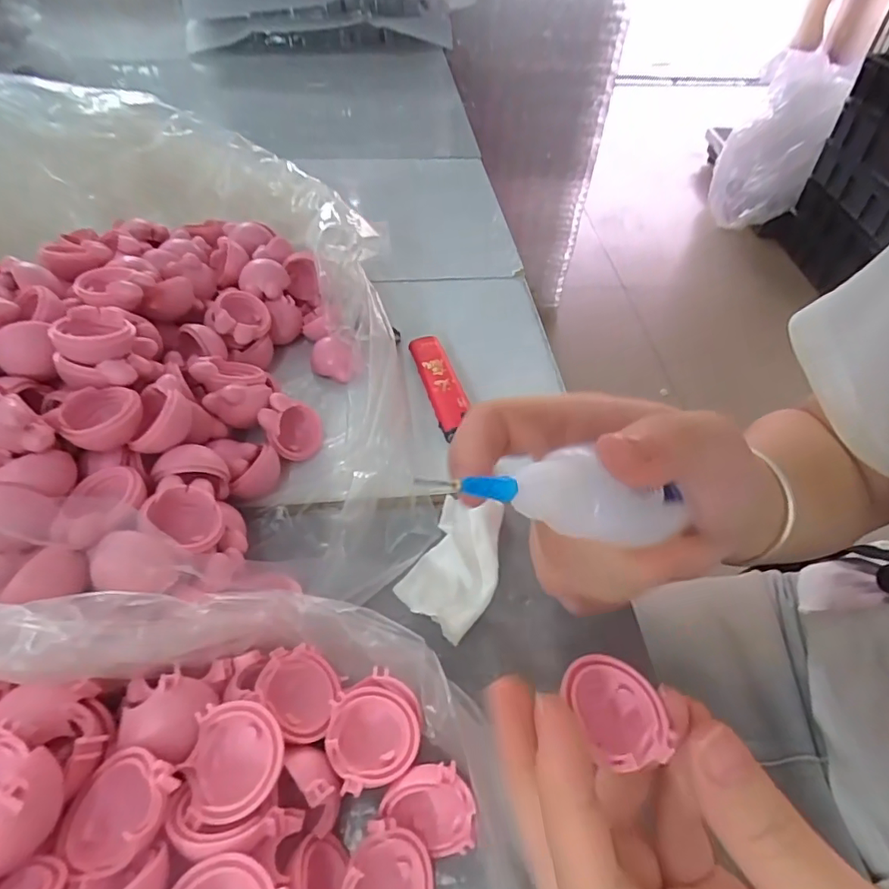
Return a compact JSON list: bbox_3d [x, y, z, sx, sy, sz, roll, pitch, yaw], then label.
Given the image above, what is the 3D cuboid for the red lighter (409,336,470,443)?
[{"bbox_3d":[-0.002,-0.035,0.302,0.019,0.008,0.076,-11,48,-12],"label":"red lighter"}]

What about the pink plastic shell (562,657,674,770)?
[{"bbox_3d":[0.048,0.073,0.151,0.023,0.011,0.029,-26,53,-24],"label":"pink plastic shell"}]

